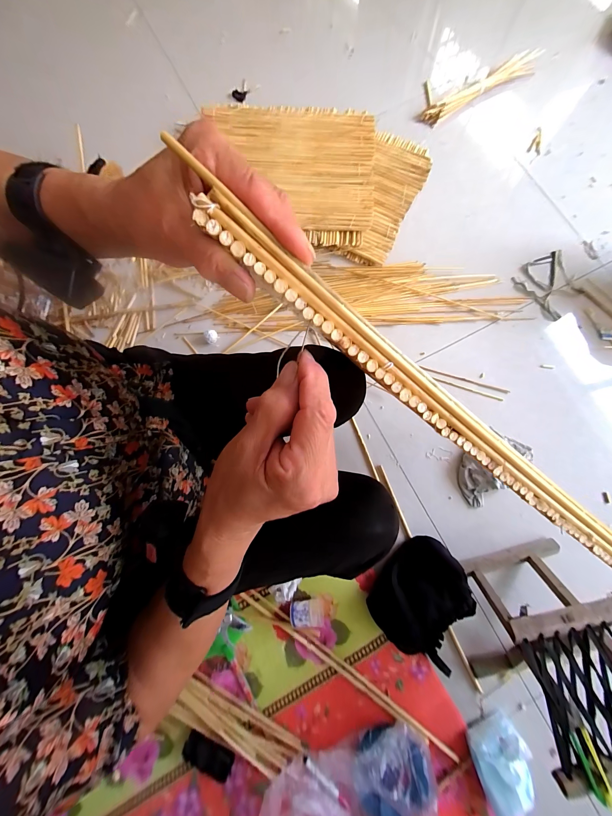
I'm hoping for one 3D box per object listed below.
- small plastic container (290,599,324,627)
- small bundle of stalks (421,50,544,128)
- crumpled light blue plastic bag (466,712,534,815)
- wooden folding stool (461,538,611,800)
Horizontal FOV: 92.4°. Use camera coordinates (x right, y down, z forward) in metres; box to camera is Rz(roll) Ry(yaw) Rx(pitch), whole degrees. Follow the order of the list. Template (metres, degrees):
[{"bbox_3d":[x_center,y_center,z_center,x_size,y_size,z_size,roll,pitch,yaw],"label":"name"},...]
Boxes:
[{"bbox_3d":[0.003,0.504,0.724,0.083,0.070,0.059,0,80,1],"label":"small plastic container"},{"bbox_3d":[0.572,-1.046,0.964,0.420,0.043,0.058,-29,80,-4],"label":"small bundle of stalks"},{"bbox_3d":[0.410,0.740,0.610,0.125,0.084,0.107,-27,78,-4],"label":"crumpled light blue plastic bag"},{"bbox_3d":[0.482,0.434,0.570,0.272,0.278,0.235,-14,80,-2],"label":"wooden folding stool"}]

